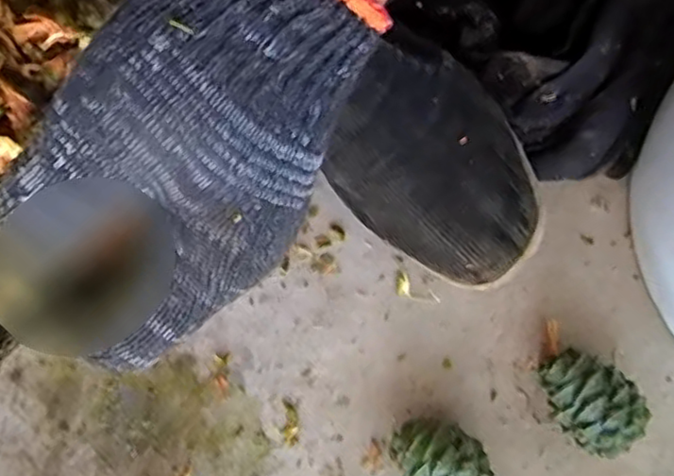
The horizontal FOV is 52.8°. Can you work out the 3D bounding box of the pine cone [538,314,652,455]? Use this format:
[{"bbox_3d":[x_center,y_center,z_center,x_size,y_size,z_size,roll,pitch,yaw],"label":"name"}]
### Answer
[{"bbox_3d":[0.122,0.077,0.342,0.037,0.042,0.063,-38,77,-9],"label":"pine cone"}]

